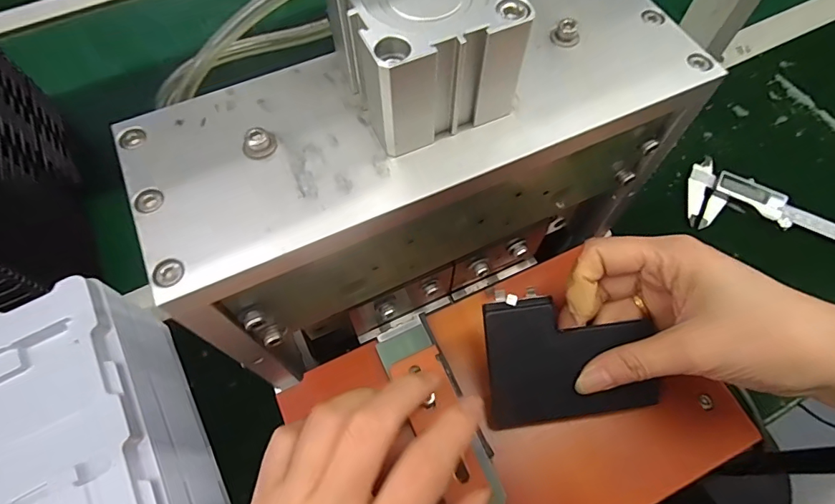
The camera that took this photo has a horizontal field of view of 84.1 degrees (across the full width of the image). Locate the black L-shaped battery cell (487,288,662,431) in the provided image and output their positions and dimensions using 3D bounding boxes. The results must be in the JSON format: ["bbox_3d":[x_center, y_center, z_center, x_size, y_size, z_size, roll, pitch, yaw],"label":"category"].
[{"bbox_3d":[0.080,0.053,0.244,0.088,0.005,0.068,-6,94,-6],"label":"black L-shaped battery cell"}]

